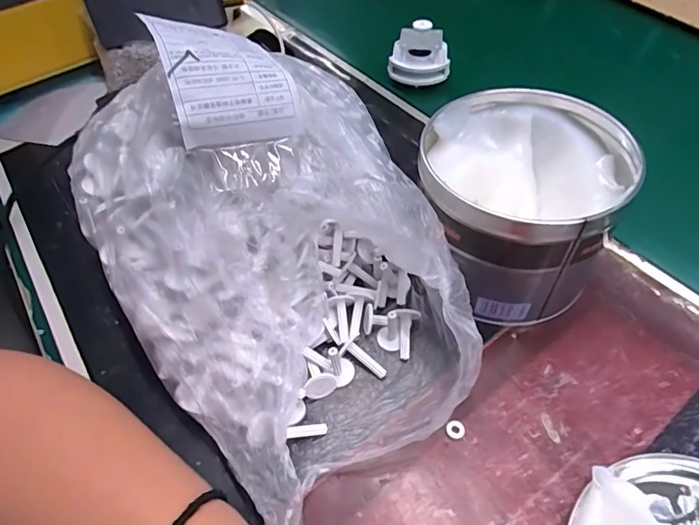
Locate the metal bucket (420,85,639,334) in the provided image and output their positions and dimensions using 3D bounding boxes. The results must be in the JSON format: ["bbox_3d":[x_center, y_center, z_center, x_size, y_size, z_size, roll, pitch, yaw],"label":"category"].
[{"bbox_3d":[0.111,-0.037,0.321,0.122,0.098,0.127,0,52,2],"label":"metal bucket"}]

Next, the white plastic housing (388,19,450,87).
[{"bbox_3d":[0.076,-0.227,0.513,0.062,0.045,0.063,4,52,5],"label":"white plastic housing"}]

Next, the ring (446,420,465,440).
[{"bbox_3d":[0.063,0.099,0.278,0.011,0.004,0.010,-1,52,1],"label":"ring"}]

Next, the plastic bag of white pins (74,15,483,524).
[{"bbox_3d":[-0.044,-0.026,0.291,0.207,0.141,0.285,-33,58,-22],"label":"plastic bag of white pins"}]

